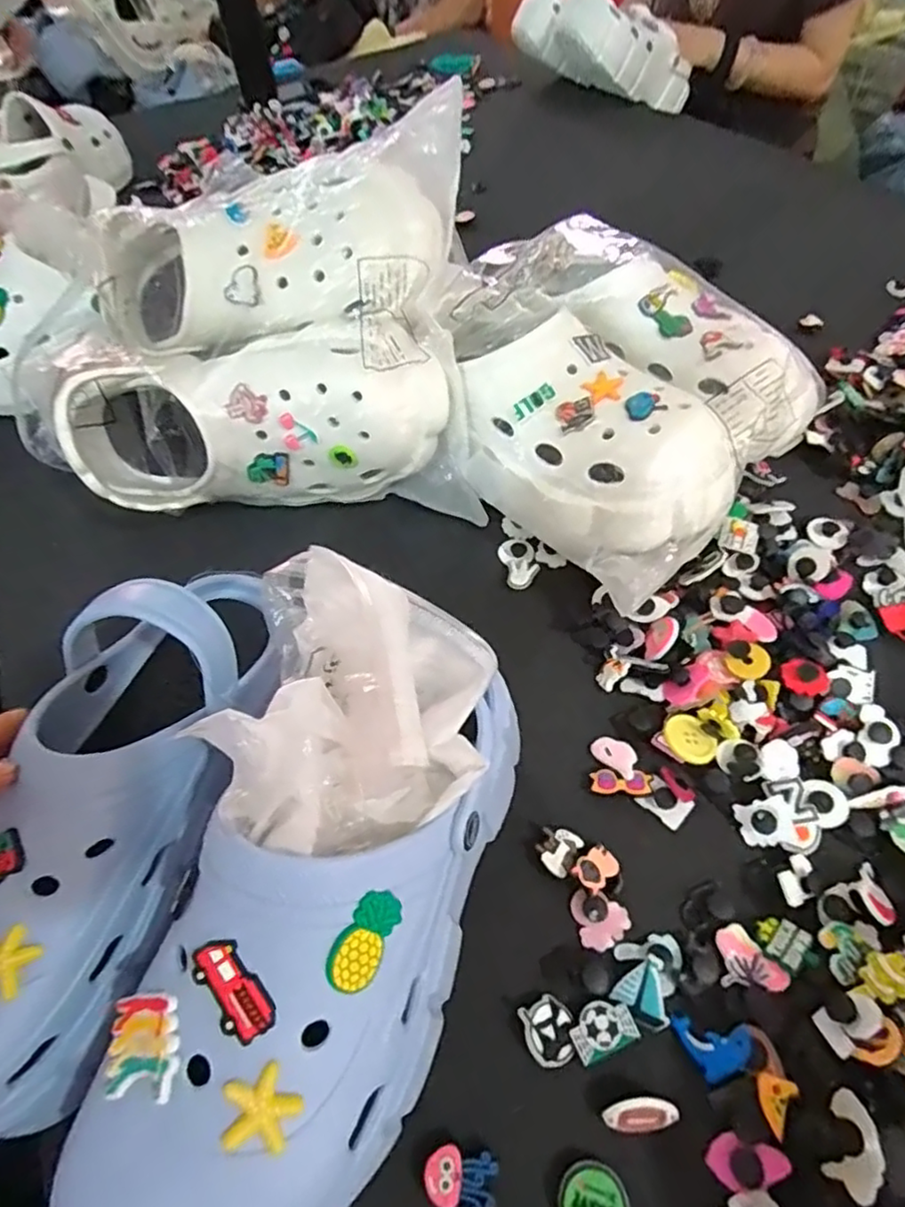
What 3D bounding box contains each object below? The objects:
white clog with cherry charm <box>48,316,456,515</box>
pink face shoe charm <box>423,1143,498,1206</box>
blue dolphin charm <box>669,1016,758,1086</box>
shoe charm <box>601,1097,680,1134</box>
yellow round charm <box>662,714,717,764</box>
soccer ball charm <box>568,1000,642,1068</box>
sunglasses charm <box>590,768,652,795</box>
[{"bbox_3d":[-0.135,-0.121,0.435,0.259,0.105,0.078,-11,54,-3],"label":"white clog with cherry charm"},{"bbox_3d":[0.003,0.231,0.251,0.027,0.013,0.019,5,55,9],"label":"pink face shoe charm"},{"bbox_3d":[0.114,0.187,0.269,0.028,0.008,0.025,-21,55,-9],"label":"blue dolphin charm"},{"bbox_3d":[0.076,0.209,0.256,0.029,0.011,0.011,-6,54,1],"label":"shoe charm"},{"bbox_3d":[0.132,0.076,0.348,0.025,0.004,0.029,-39,60,-21],"label":"yellow round charm"},{"bbox_3d":[0.065,0.187,0.275,0.028,0.007,0.019,-21,55,-9],"label":"soccer ball charm"},{"bbox_3d":[0.091,0.097,0.339,0.031,0.005,0.012,5,55,9],"label":"sunglasses charm"}]

